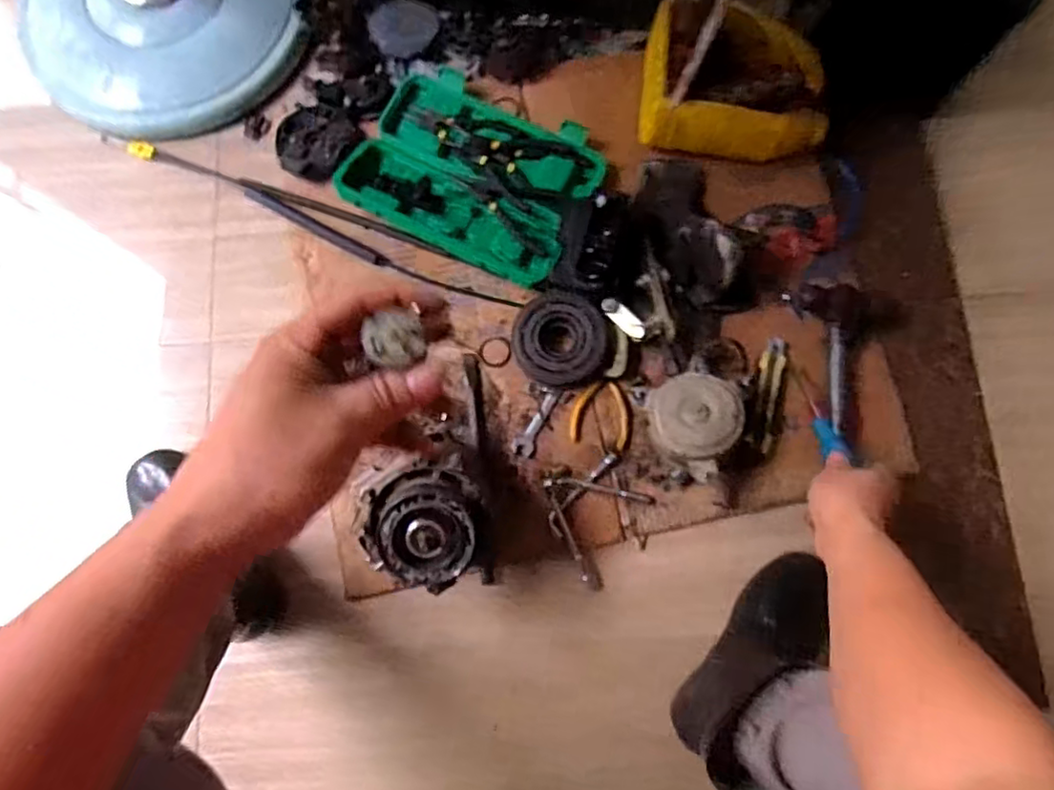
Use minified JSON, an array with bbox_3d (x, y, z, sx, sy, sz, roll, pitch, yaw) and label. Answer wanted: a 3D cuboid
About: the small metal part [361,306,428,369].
[{"bbox_3d":[-0.059,-0.024,0.285,0.025,0.009,0.023,-23,79,-5],"label":"small metal part"}]

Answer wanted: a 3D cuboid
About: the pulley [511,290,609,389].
[{"bbox_3d":[0.039,-0.065,0.770,0.108,0.043,0.115,0,79,-1],"label":"pulley"}]

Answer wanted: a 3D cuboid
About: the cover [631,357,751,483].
[{"bbox_3d":[0.191,0.021,0.732,0.121,0.077,0.116,-39,82,-8],"label":"cover"}]

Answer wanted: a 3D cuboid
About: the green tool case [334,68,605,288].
[{"bbox_3d":[-0.067,-0.286,0.822,0.301,0.035,0.226,27,79,6],"label":"green tool case"}]

